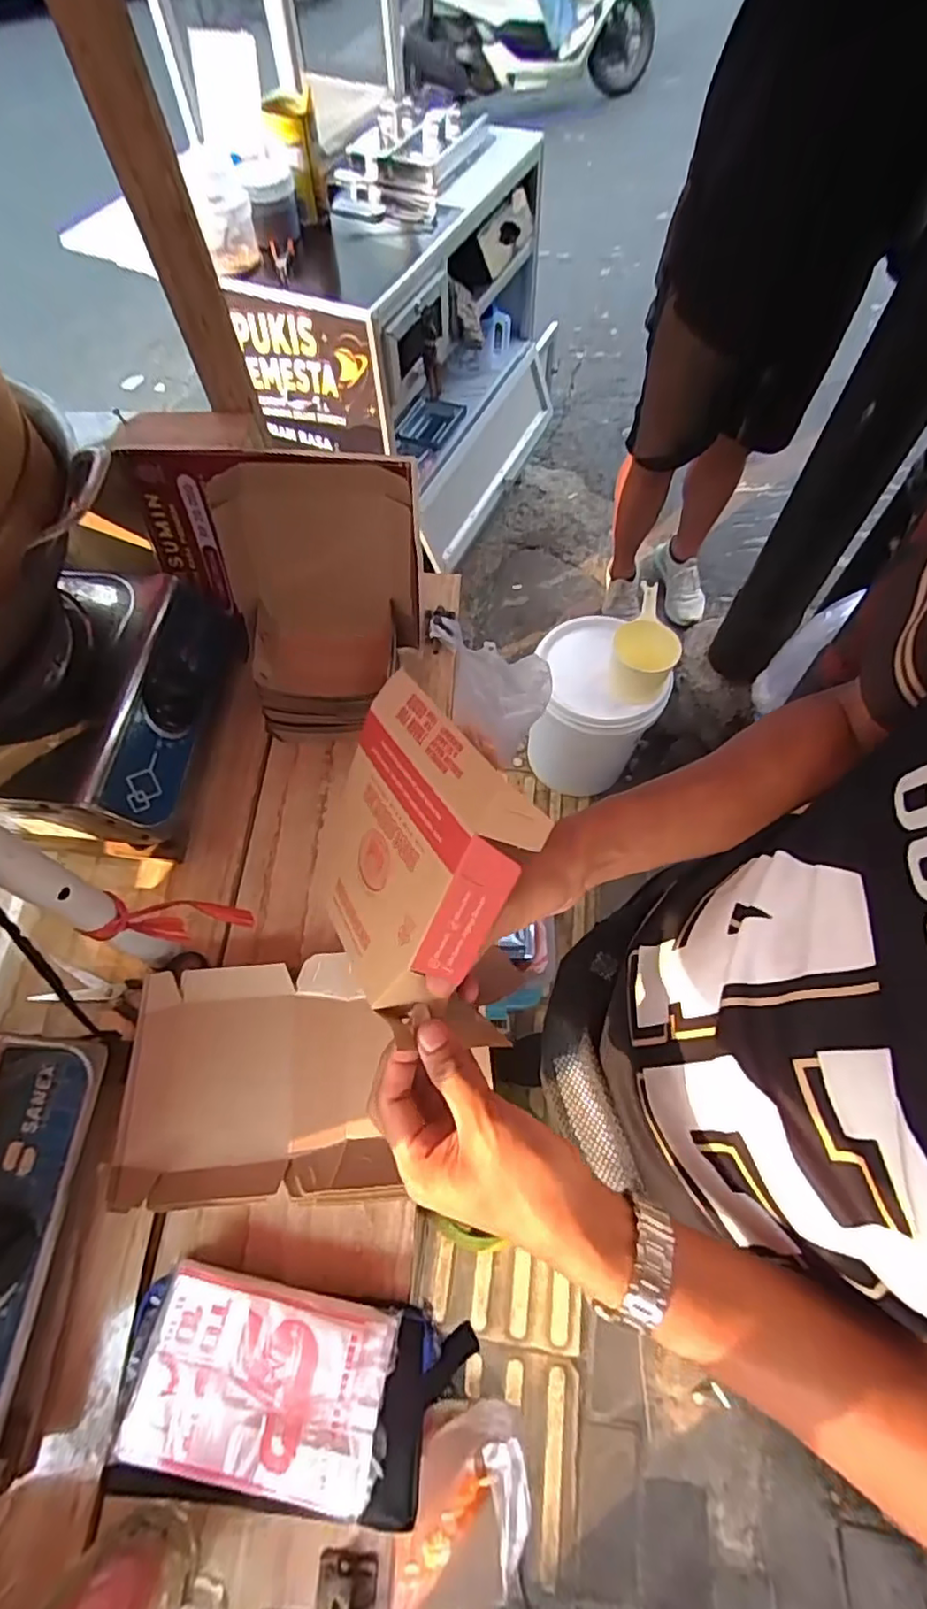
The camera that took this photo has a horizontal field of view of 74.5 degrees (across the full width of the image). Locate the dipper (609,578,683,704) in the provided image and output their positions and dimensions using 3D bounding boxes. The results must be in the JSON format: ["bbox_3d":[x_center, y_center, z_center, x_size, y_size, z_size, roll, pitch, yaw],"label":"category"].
[{"bbox_3d":[0.389,-0.332,1.287,0.130,0.157,0.230,19,63,11],"label":"dipper"}]

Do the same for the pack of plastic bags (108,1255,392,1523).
[{"bbox_3d":[-0.136,0.389,0.410,0.164,0.017,0.104,9,62,6],"label":"pack of plastic bags"}]

